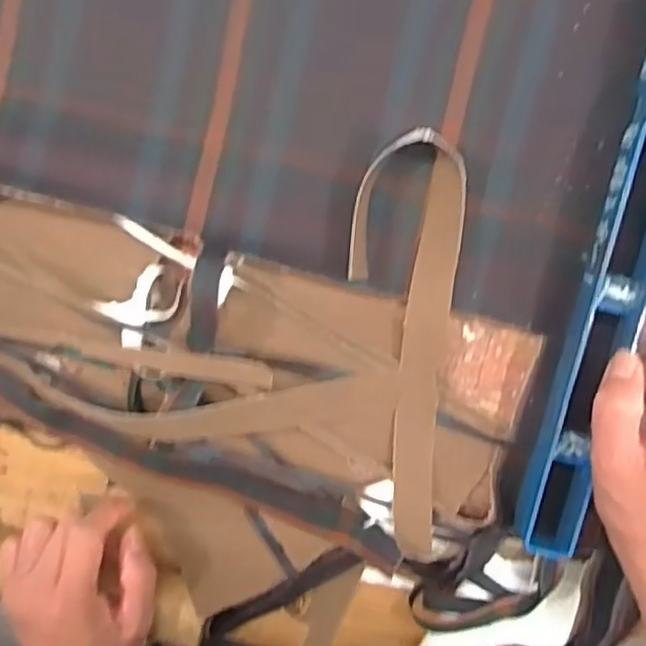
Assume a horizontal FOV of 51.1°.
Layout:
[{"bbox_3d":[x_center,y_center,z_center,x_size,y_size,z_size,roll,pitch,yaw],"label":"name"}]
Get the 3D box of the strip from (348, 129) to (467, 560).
[{"bbox_3d":[0.045,0.017,0.408,0.062,0.018,0.251,4,94,2],"label":"strip"}]

